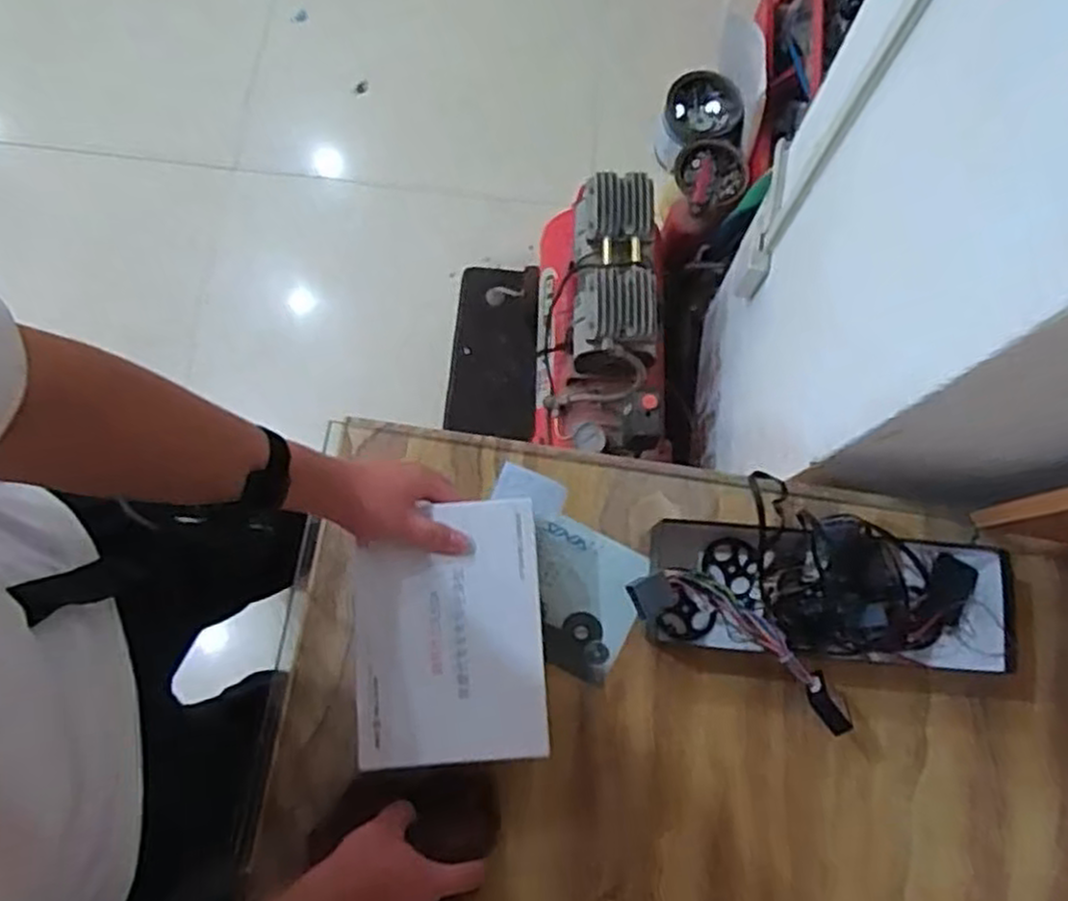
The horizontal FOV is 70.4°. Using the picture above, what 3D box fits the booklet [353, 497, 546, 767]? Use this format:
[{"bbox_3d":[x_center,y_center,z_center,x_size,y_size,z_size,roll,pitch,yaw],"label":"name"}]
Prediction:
[{"bbox_3d":[-0.077,0.163,0.681,0.166,0.010,0.223,-4,77,-2],"label":"booklet"}]

